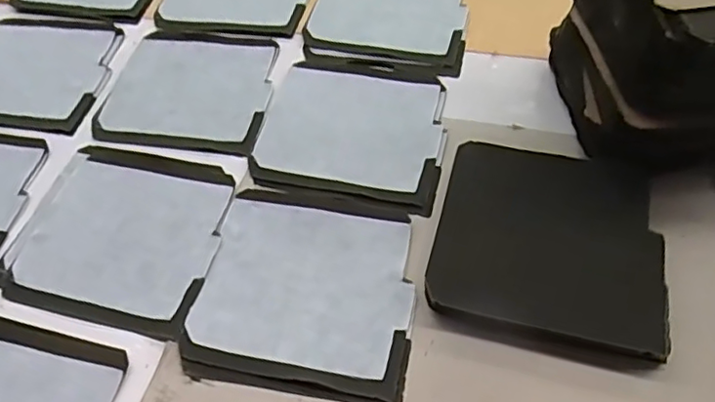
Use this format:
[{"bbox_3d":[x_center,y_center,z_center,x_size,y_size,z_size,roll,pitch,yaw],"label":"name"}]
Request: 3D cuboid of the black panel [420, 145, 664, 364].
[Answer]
[{"bbox_3d":[0.122,0.024,0.387,0.136,0.018,0.130,12,57,13],"label":"black panel"}]

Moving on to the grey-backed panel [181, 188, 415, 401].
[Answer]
[{"bbox_3d":[-0.031,0.055,0.387,0.133,0.005,0.132,6,56,9],"label":"grey-backed panel"}]

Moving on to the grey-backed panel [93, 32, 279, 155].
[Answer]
[{"bbox_3d":[-0.138,-0.094,0.505,0.136,0.008,0.125,7,56,10],"label":"grey-backed panel"}]

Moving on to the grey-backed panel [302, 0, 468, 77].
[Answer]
[{"bbox_3d":[0.033,-0.170,0.544,0.139,0.008,0.135,12,57,13],"label":"grey-backed panel"}]

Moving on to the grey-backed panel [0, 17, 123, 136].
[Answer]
[{"bbox_3d":[-0.283,-0.114,0.528,0.137,0.006,0.131,6,56,9],"label":"grey-backed panel"}]

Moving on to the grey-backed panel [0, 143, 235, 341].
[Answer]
[{"bbox_3d":[-0.163,0.019,0.426,0.142,0.006,0.133,11,57,12],"label":"grey-backed panel"}]

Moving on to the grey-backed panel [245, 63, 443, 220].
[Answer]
[{"bbox_3d":[-0.002,-0.054,0.466,0.139,0.006,0.131,11,57,12],"label":"grey-backed panel"}]

